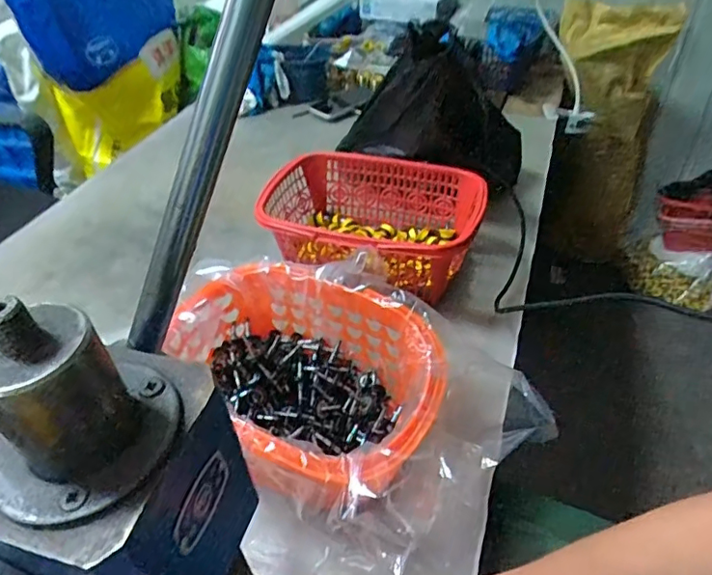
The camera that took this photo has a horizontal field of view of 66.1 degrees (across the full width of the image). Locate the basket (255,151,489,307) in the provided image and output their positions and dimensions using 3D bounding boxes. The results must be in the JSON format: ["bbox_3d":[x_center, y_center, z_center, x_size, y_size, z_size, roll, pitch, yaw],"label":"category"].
[{"bbox_3d":[0.023,-0.085,0.749,0.283,0.104,0.193,12,43,17],"label":"basket"}]

